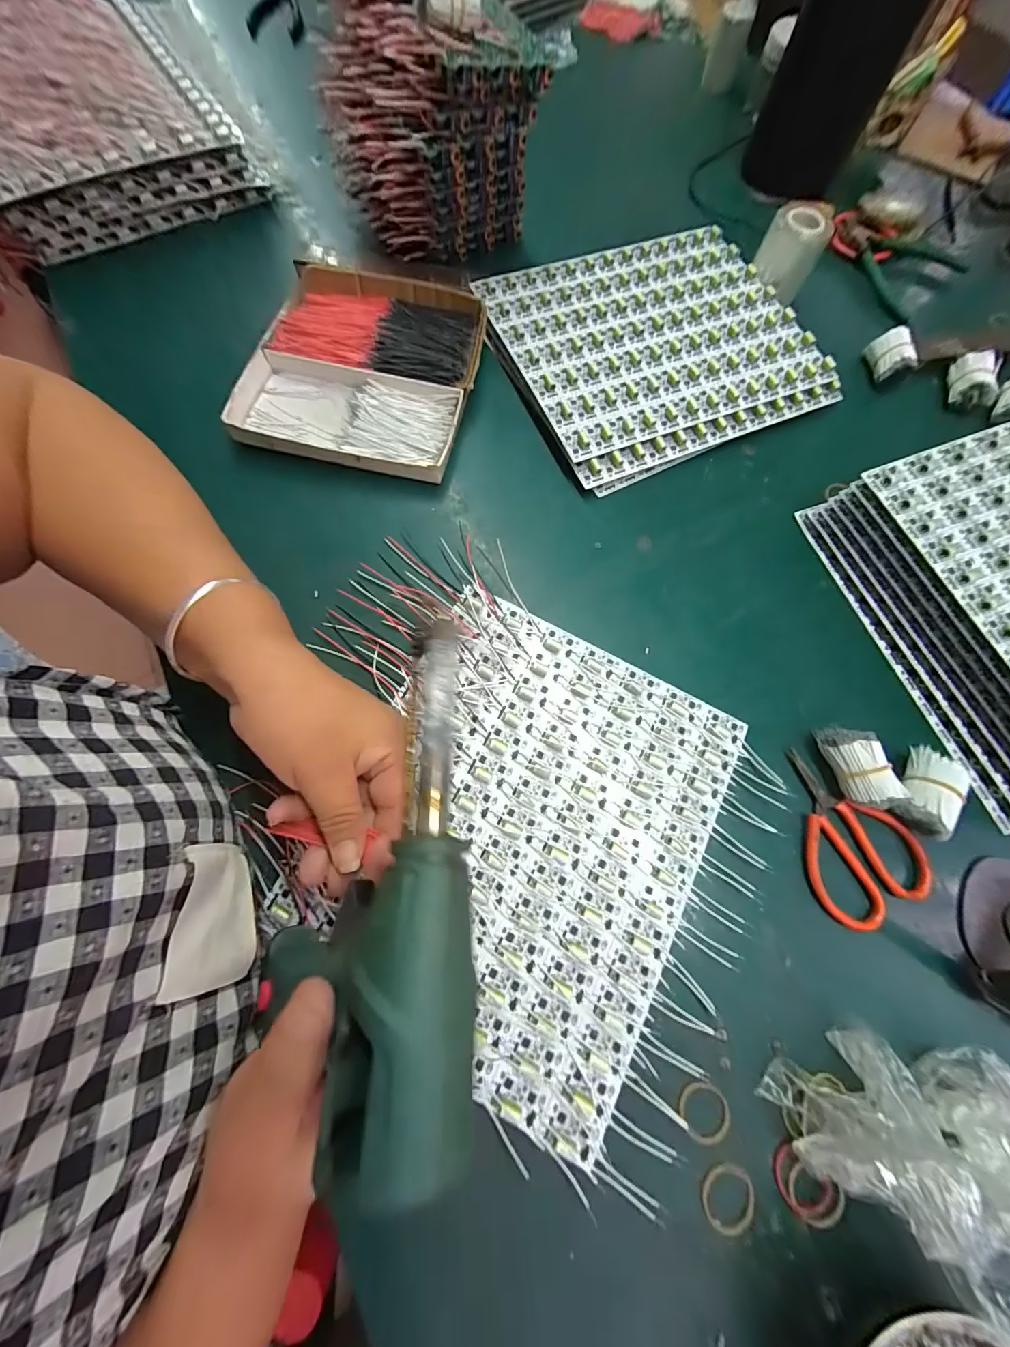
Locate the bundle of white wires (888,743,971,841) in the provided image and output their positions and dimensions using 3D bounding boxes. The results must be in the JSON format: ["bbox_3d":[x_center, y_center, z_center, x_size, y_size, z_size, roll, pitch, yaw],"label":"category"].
[{"bbox_3d":[0.294,0.083,0.301,0.035,0.027,0.056,39,76,9],"label":"bundle of white wires"}]

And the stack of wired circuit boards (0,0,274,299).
[{"bbox_3d":[-0.461,-0.587,0.456,0.335,0.083,0.305,-26,76,-10],"label":"stack of wired circuit boards"}]

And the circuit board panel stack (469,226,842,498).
[{"bbox_3d":[0.145,-0.329,0.429,0.288,0.022,0.255,-24,76,-9],"label":"circuit board panel stack"}]

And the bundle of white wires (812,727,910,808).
[{"bbox_3d":[0.245,0.066,0.302,0.029,0.029,0.057,-17,75,-7],"label":"bundle of white wires"}]

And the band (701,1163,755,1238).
[{"bbox_3d":[0.125,0.293,0.240,0.032,0.004,0.028,-36,78,-12],"label":"band"}]

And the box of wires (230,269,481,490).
[{"bbox_3d":[-0.127,-0.287,0.404,0.193,0.027,0.215,10,73,1],"label":"box of wires"}]

